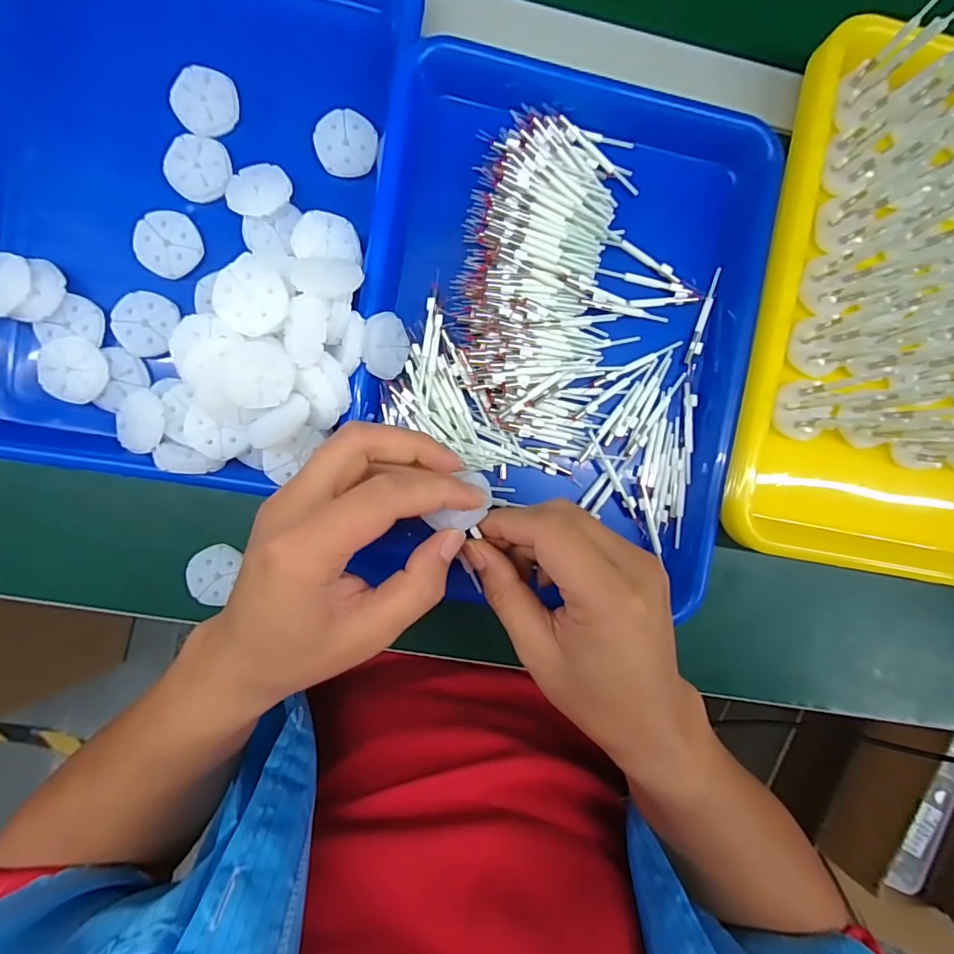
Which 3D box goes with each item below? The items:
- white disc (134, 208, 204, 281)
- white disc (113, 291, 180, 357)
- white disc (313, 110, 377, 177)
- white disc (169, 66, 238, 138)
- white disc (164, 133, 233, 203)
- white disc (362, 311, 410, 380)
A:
[{"bbox_3d":[-0.188,-0.141,0.310,0.037,0.005,0.037,0,92,-5],"label":"white disc"},{"bbox_3d":[-0.204,-0.094,0.311,0.033,0.006,0.038,15,90,-6],"label":"white disc"},{"bbox_3d":[-0.081,-0.209,0.318,0.037,0.007,0.037,0,92,-5],"label":"white disc"},{"bbox_3d":[-0.167,-0.230,0.311,0.036,0.007,0.037,0,92,-5],"label":"white disc"},{"bbox_3d":[-0.169,-0.189,0.308,0.037,0.004,0.038,0,92,-5],"label":"white disc"},{"bbox_3d":[-0.054,-0.080,0.307,0.007,0.038,0.040,13,94,30],"label":"white disc"}]

